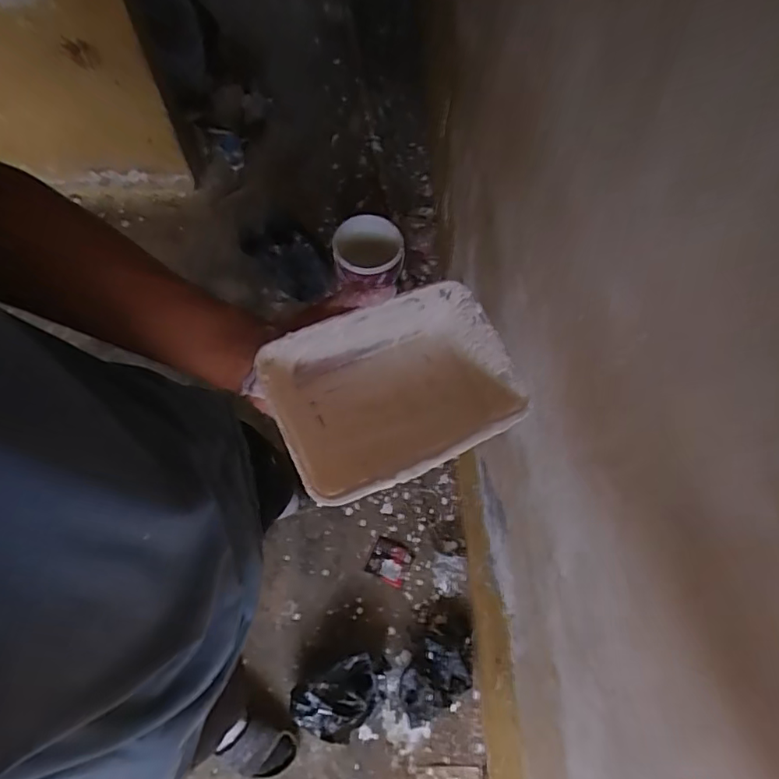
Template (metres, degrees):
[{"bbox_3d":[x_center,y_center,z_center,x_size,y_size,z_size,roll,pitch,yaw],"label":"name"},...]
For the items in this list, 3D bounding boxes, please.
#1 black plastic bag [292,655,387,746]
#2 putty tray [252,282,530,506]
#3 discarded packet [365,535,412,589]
[{"bbox_3d":[-0.091,0.631,1.081,0.206,0.098,0.133,-24,69,-13],"label":"black plastic bag"},{"bbox_3d":[0.005,0.005,0.386,0.169,0.069,0.119,-26,68,-10],"label":"putty tray"},{"bbox_3d":[0.001,0.398,1.228,0.089,0.006,0.084,25,67,8],"label":"discarded packet"}]

